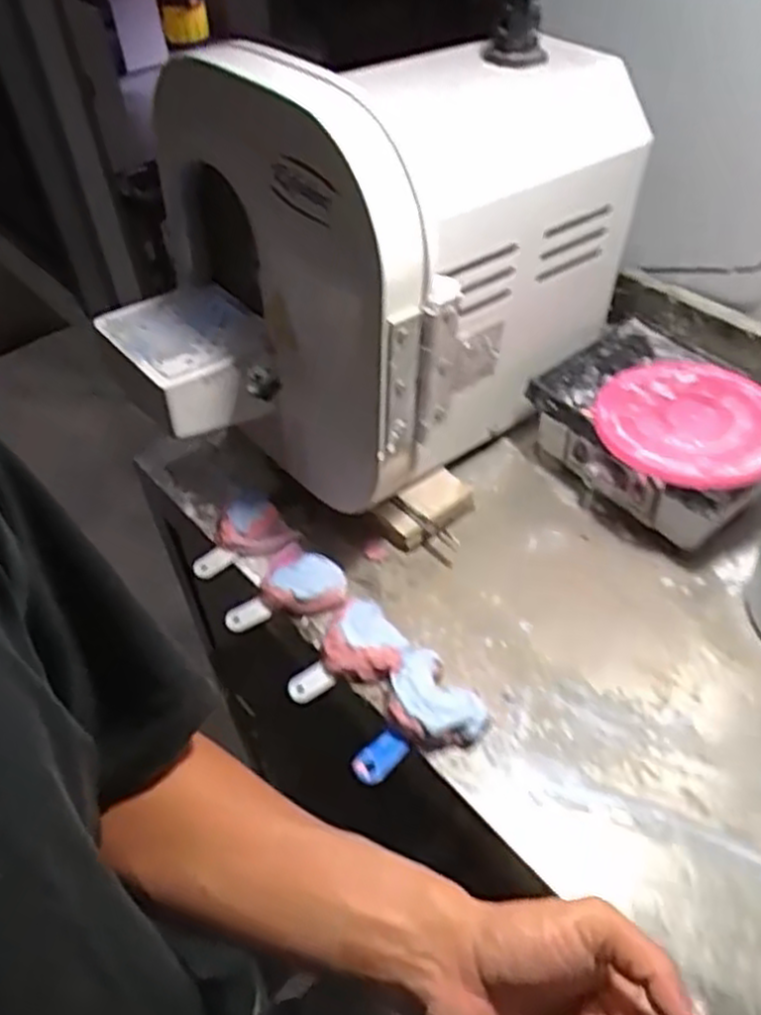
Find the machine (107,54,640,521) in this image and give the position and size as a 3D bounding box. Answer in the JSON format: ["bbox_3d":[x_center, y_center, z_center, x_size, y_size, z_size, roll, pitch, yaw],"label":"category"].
[{"bbox_3d":[-0.004,-0.215,0.662,0.272,0.317,0.400,35,58,30],"label":"machine"}]

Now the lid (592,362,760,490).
[{"bbox_3d":[0.268,-0.079,0.672,0.151,0.024,0.156,-2,47,2],"label":"lid"}]

